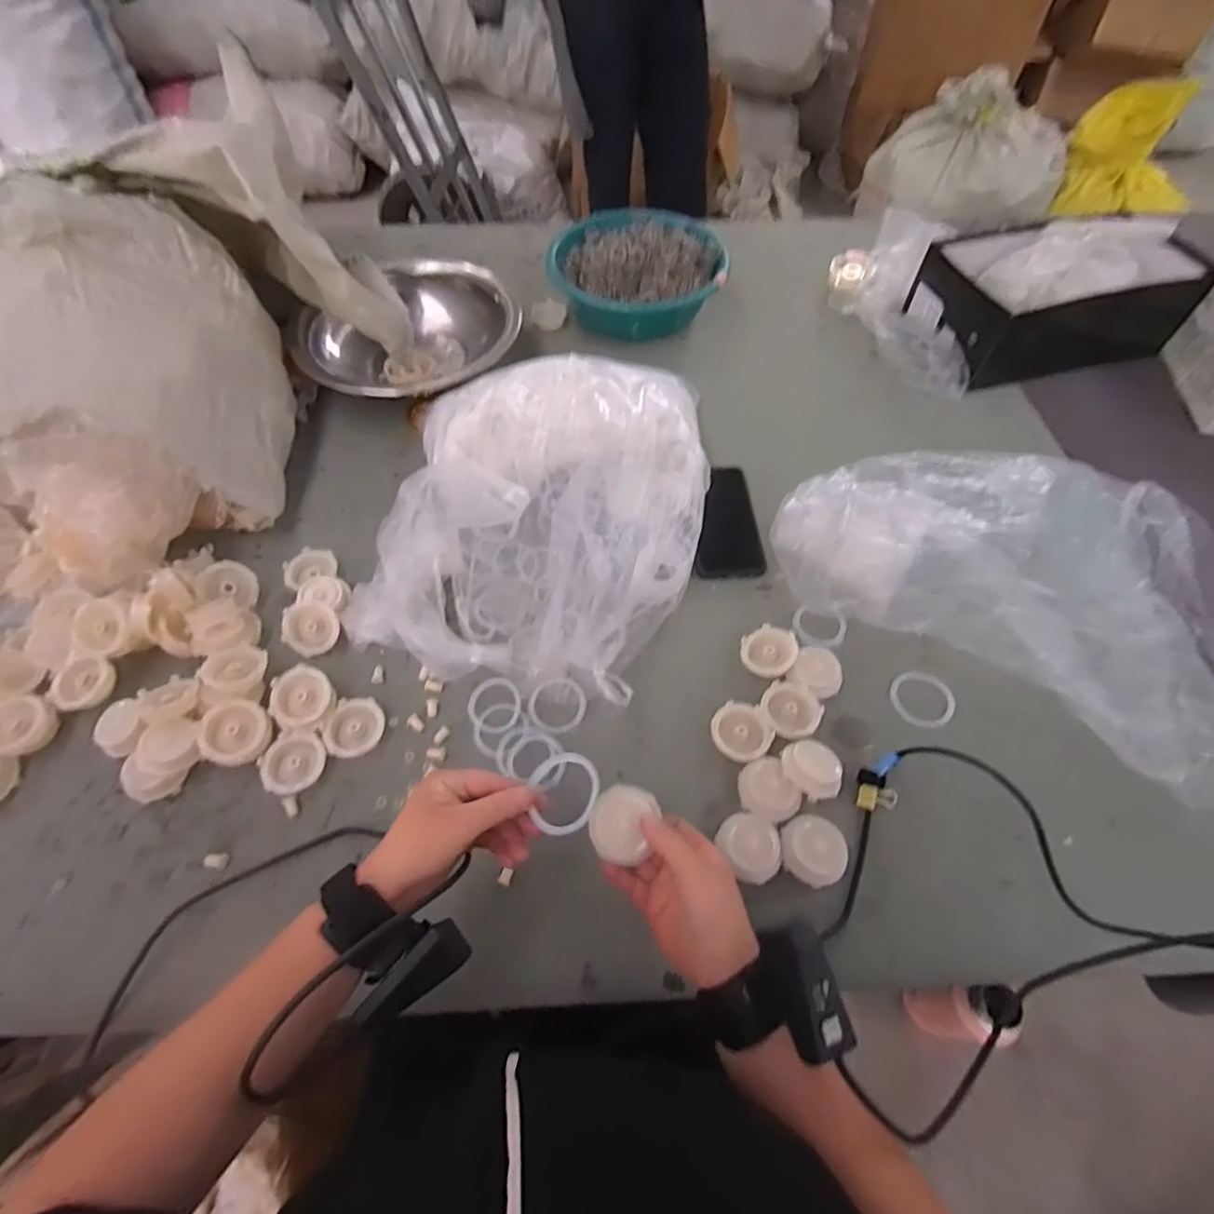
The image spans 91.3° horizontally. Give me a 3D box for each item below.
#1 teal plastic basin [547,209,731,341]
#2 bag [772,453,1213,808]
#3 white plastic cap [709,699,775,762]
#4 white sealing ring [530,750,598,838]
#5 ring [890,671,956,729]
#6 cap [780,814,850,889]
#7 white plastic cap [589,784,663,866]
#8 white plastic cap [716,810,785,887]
[{"bbox_3d":[0.039,-0.506,0.911,0.232,0.111,0.249,0,59,0],"label":"teal plastic basin"},{"bbox_3d":[0.447,-0.054,0.625,0.479,0.096,0.328,32,64,18],"label":"bag"},{"bbox_3d":[0.124,0.121,0.560,0.053,0.030,0.055,0,59,0],"label":"white plastic cap"},{"bbox_3d":[-0.028,0.129,0.414,0.048,0.007,0.055,-7,90,-21],"label":"white sealing ring"},{"bbox_3d":[0.311,0.090,0.582,0.060,0.008,0.056,0,68,0],"label":"ring"},{"bbox_3d":[0.172,0.203,0.495,0.049,0.024,0.053,0,59,0],"label":"cap"},{"bbox_3d":[0.011,0.157,0.436,0.045,0.015,0.052,19,59,10],"label":"white plastic cap"},{"bbox_3d":[0.120,0.199,0.493,0.051,0.032,0.054,0,59,0],"label":"white plastic cap"}]

